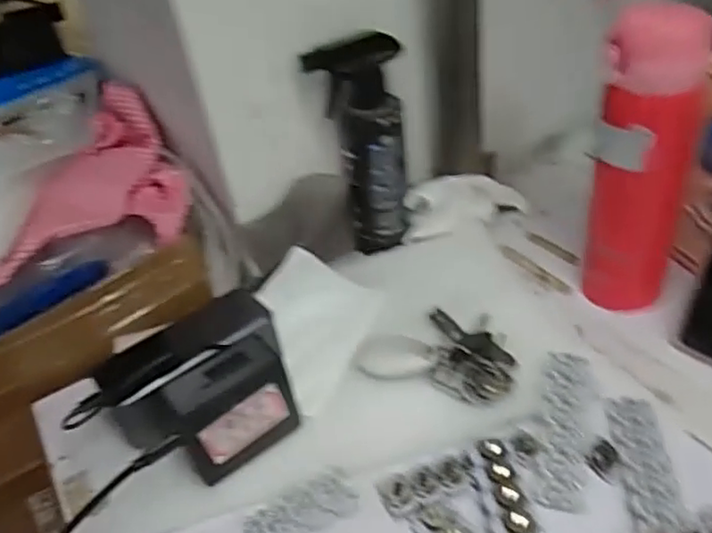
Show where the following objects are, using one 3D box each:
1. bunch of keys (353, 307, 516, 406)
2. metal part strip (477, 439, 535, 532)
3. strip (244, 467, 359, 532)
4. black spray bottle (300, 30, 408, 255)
[{"bbox_3d":[0.064,0.058,0.485,0.109,0.017,0.083,6,40,17],"label":"bunch of keys"},{"bbox_3d":[0.094,0.143,0.383,0.017,0.007,0.102,-9,38,-2],"label":"metal part strip"},{"bbox_3d":[-0.035,0.156,0.406,0.072,0.009,0.031,-22,40,-18],"label":"strip"},{"bbox_3d":[0.006,-0.102,0.566,0.080,0.190,0.045,-11,38,-5],"label":"black spray bottle"}]

